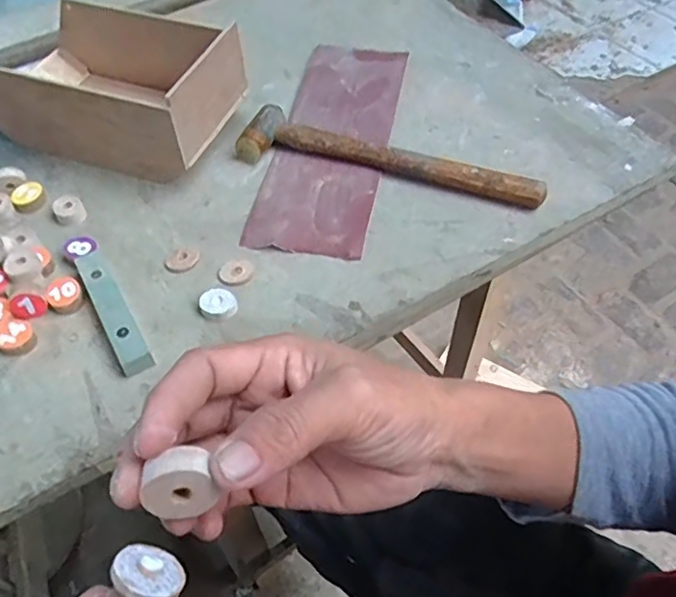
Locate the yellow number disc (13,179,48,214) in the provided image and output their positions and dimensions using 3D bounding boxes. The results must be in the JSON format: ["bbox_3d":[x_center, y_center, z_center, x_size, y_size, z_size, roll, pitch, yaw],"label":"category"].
[{"bbox_3d":[-0.261,-0.086,0.493,0.025,0.013,0.025,-22,55,-16],"label":"yellow number disc"}]

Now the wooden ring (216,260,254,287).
[{"bbox_3d":[-0.079,-0.021,0.448,0.027,0.004,0.024,10,53,9],"label":"wooden ring"}]

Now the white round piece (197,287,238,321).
[{"bbox_3d":[-0.087,0.004,0.427,0.026,0.008,0.023,-17,53,-11],"label":"white round piece"}]

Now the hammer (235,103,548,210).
[{"bbox_3d":[0.046,-0.125,0.508,0.261,0.029,0.055,13,53,11],"label":"hammer"}]

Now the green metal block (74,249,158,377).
[{"bbox_3d":[-0.162,0.008,0.417,0.021,0.015,0.111,-27,56,-19],"label":"green metal block"}]

